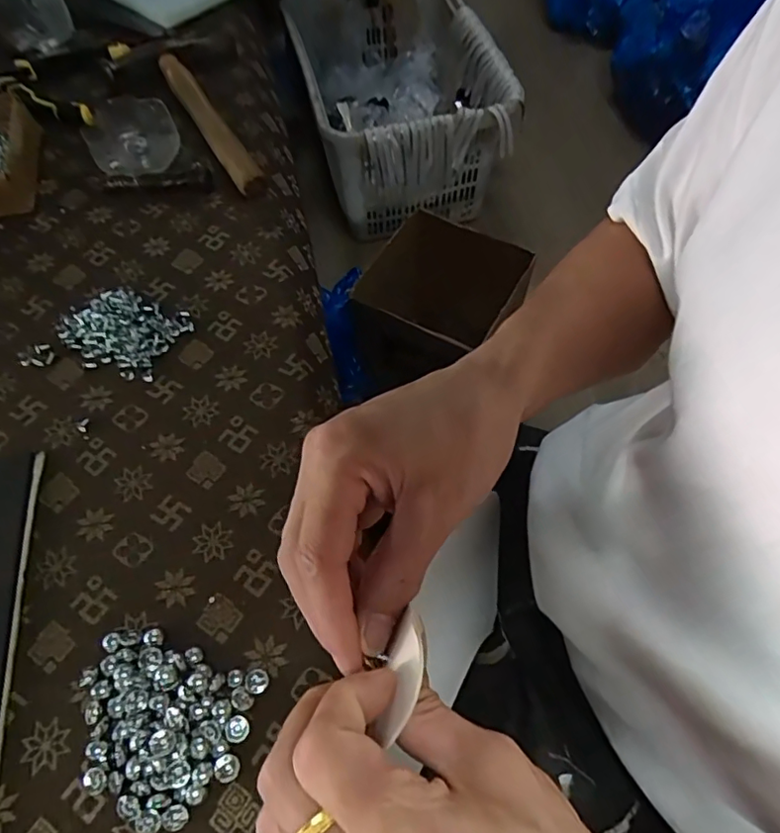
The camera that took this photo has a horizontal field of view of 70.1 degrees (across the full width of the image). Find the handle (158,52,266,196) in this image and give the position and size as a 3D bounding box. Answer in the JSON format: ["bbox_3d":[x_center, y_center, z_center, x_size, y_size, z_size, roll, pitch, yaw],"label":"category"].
[{"bbox_3d":[-0.166,-0.269,0.514,0.026,0.030,0.204,-29,64,-15],"label":"handle"}]

